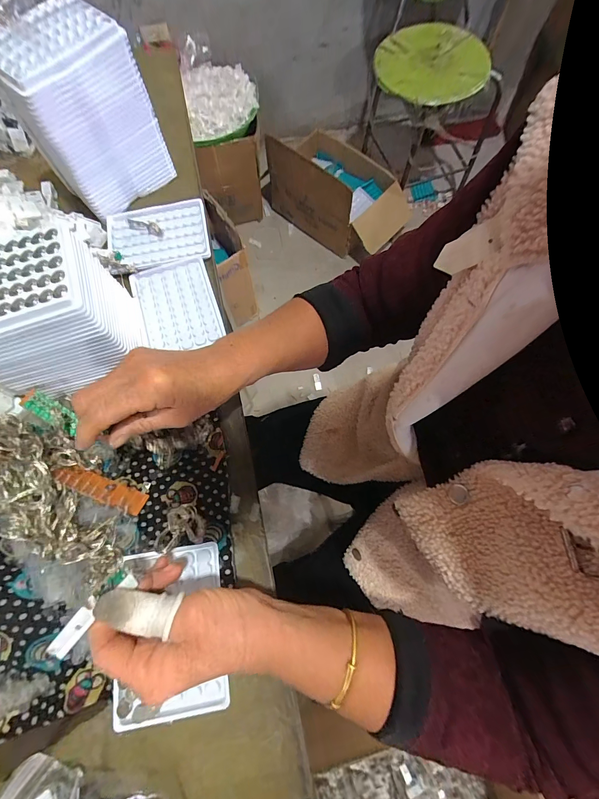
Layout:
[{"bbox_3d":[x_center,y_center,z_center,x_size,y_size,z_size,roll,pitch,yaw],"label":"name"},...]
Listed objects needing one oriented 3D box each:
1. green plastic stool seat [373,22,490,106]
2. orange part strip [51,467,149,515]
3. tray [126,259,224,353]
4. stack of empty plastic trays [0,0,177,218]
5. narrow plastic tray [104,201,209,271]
[{"bbox_3d":[0.379,-1.011,0.989,0.318,0.054,0.299,-5,71,-2],"label":"green plastic stool seat"},{"bbox_3d":[-0.200,0.088,0.333,0.093,0.005,0.024,20,47,4],"label":"orange part strip"},{"bbox_3d":[-0.152,-0.117,0.414,0.092,0.008,0.122,-18,72,-6],"label":"tray"},{"bbox_3d":[-0.256,-0.343,0.405,0.139,0.150,0.098,-37,75,-11],"label":"stack of empty plastic trays"},{"bbox_3d":[-0.189,-0.218,0.444,0.130,0.012,0.093,-11,72,-4],"label":"narrow plastic tray"}]

